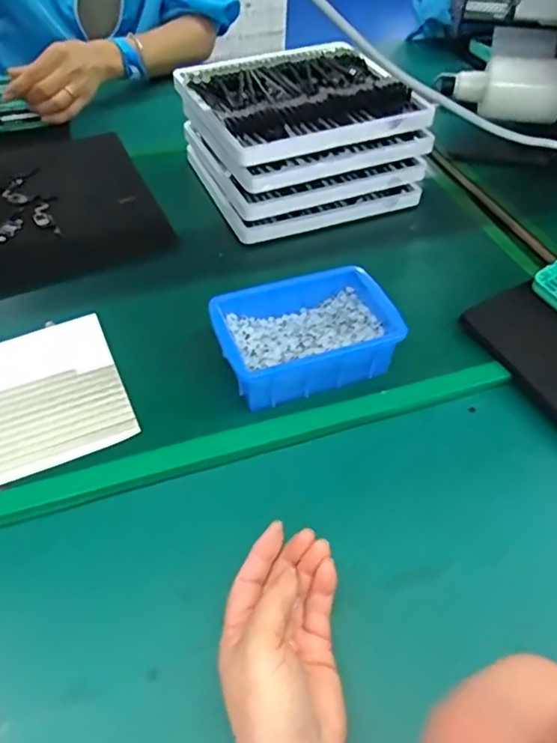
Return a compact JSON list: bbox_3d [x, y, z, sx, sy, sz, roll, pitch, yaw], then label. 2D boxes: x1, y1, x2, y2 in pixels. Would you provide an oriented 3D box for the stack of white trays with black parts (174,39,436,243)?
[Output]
[{"bbox_3d":[0.027,-0.266,0.666,0.227,0.121,0.212,-19,55,-19],"label":"stack of white trays with black parts"}]

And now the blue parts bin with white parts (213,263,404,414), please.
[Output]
[{"bbox_3d":[0.018,-0.032,0.509,0.149,0.062,0.114,-15,54,-17],"label":"blue parts bin with white parts"}]

